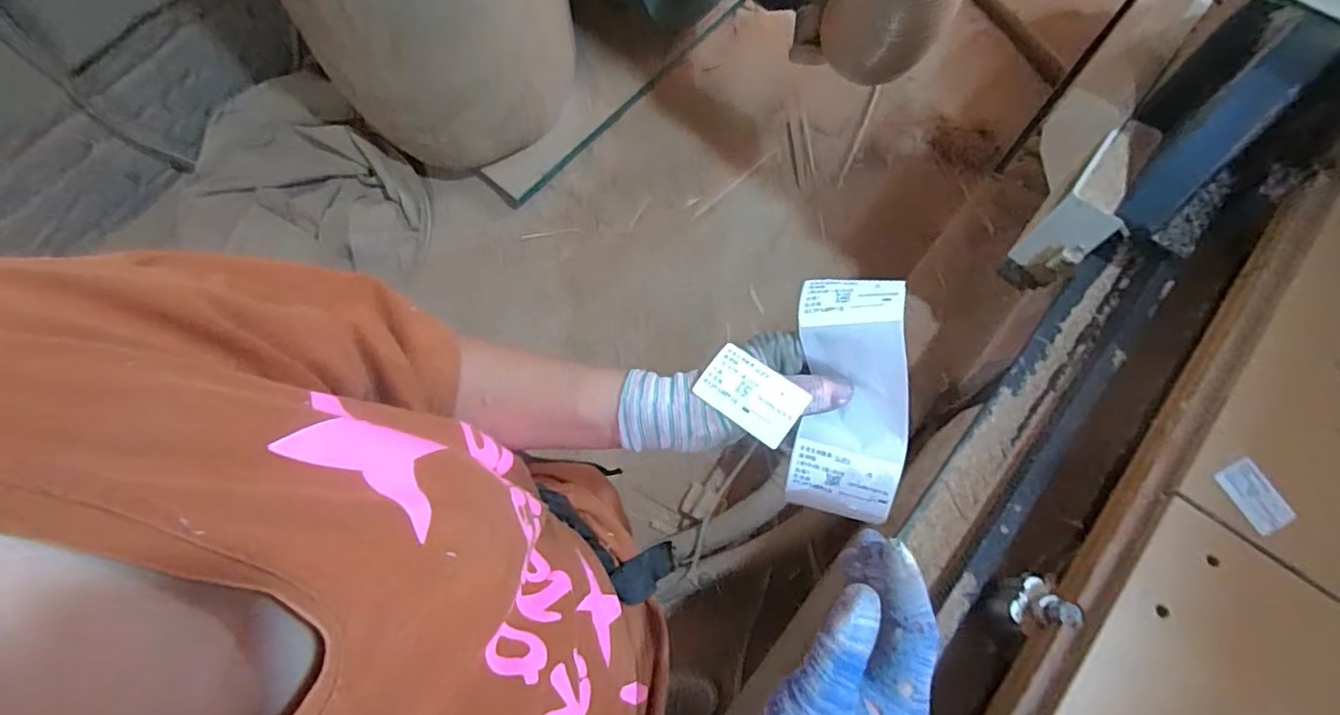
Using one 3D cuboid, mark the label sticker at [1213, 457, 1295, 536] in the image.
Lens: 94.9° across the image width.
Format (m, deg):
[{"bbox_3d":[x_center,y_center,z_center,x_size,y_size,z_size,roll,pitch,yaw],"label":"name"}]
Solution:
[{"bbox_3d":[0.516,0.122,0.541,0.038,0.006,0.059,-25,72,-7],"label":"label sticker"}]

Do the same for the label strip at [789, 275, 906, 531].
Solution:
[{"bbox_3d":[0.107,0.025,0.369,0.060,0.037,0.143,2,91,2],"label":"label strip"}]

